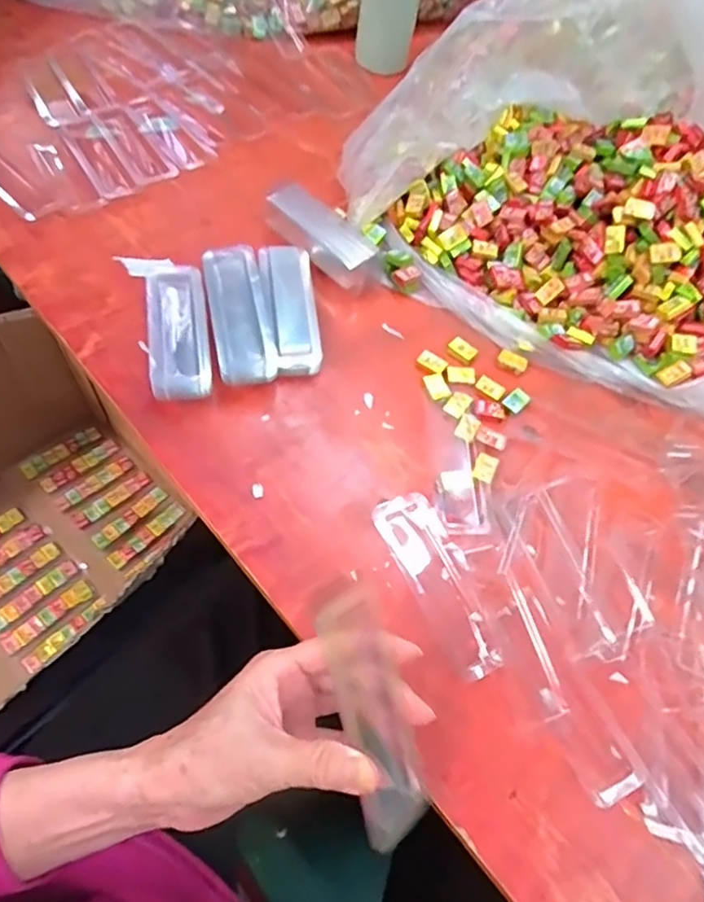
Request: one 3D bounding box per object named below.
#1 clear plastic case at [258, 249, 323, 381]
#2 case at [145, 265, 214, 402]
[{"bbox_3d":[-0.056,-0.133,0.542,0.047,0.033,0.146,-5,62,-8],"label":"clear plastic case"},{"bbox_3d":[-0.150,-0.103,0.510,0.052,0.016,0.135,-6,61,-11],"label":"case"}]

